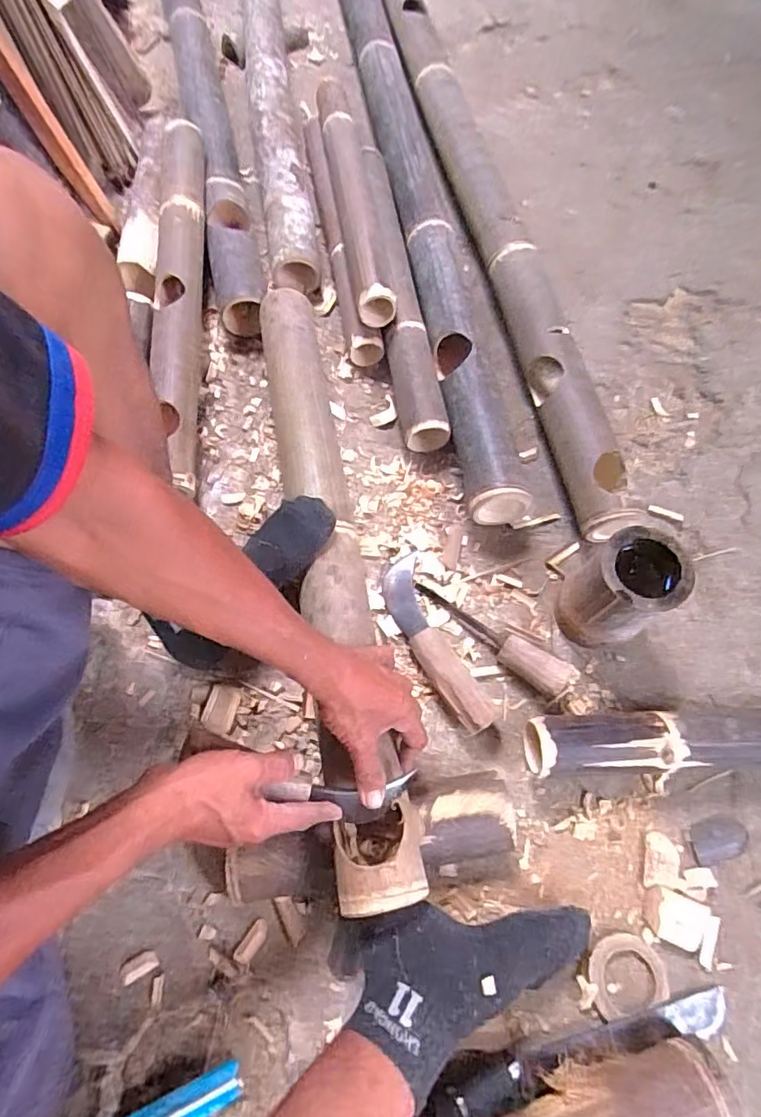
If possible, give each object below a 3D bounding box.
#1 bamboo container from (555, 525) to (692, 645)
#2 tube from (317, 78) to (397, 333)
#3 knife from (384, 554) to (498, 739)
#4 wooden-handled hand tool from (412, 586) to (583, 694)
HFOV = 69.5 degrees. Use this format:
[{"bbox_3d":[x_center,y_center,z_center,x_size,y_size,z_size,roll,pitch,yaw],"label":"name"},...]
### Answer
[{"bbox_3d":[0.271,0.038,0.631,0.095,0.145,0.109,31,69,11],"label":"bamboo container"},{"bbox_3d":[-0.044,-0.581,0.851,0.063,0.050,0.510,-8,67,-6],"label":"tube"},{"bbox_3d":[0.061,0.096,0.645,0.058,0.044,0.225,-21,69,-11],"label":"knife"},{"bbox_3d":[0.131,0.094,0.645,0.214,0.046,0.051,30,69,10],"label":"wooden-handled hand tool"}]

